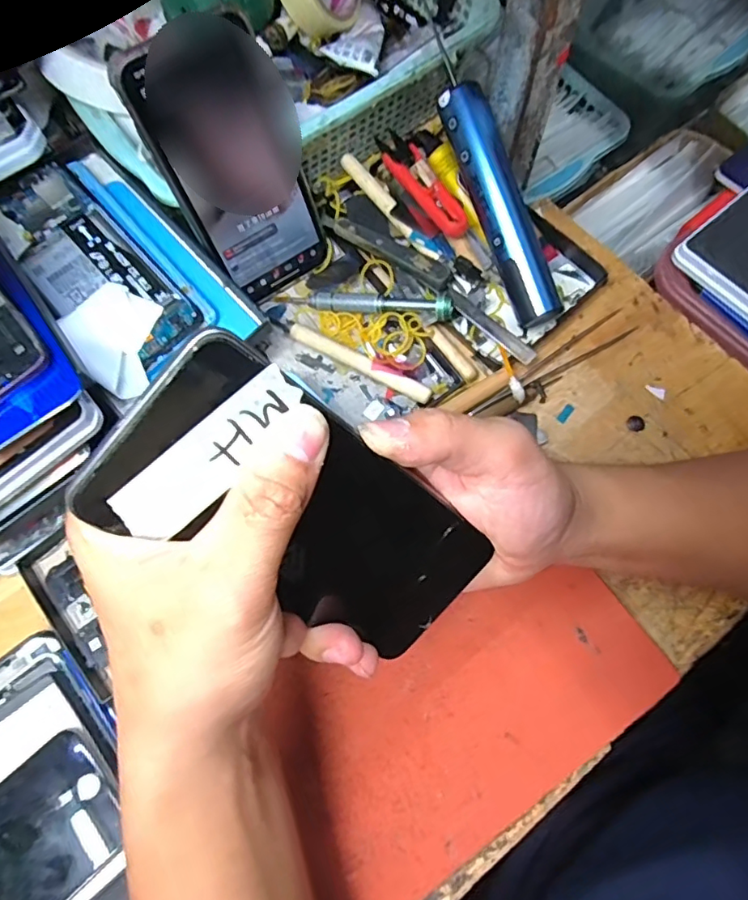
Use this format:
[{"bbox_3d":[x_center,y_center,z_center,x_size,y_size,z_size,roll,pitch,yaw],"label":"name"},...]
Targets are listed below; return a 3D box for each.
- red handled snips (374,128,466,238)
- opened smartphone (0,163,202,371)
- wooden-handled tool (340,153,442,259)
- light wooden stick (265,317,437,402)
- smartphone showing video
[{"bbox_3d":[0.032,-0.185,0.374,0.025,0.009,0.100,-28,74,-7],"label":"red handled snips"},{"bbox_3d":[-0.174,-0.113,0.331,0.063,0.008,0.149,-42,81,-15],"label":"opened smartphone"},{"bbox_3d":[0.011,-0.169,0.377,0.011,0.010,0.103,-37,75,-10],"label":"wooden-handled tool"},{"bbox_3d":[-0.017,-0.061,0.357,0.119,0.008,0.011,28,75,10],"label":"light wooden stick"},{"bbox_3d":[-0.078,-0.159,0.319,0.074,0.149,0.006,-35,51,-8],"label":"smartphone showing video"}]

